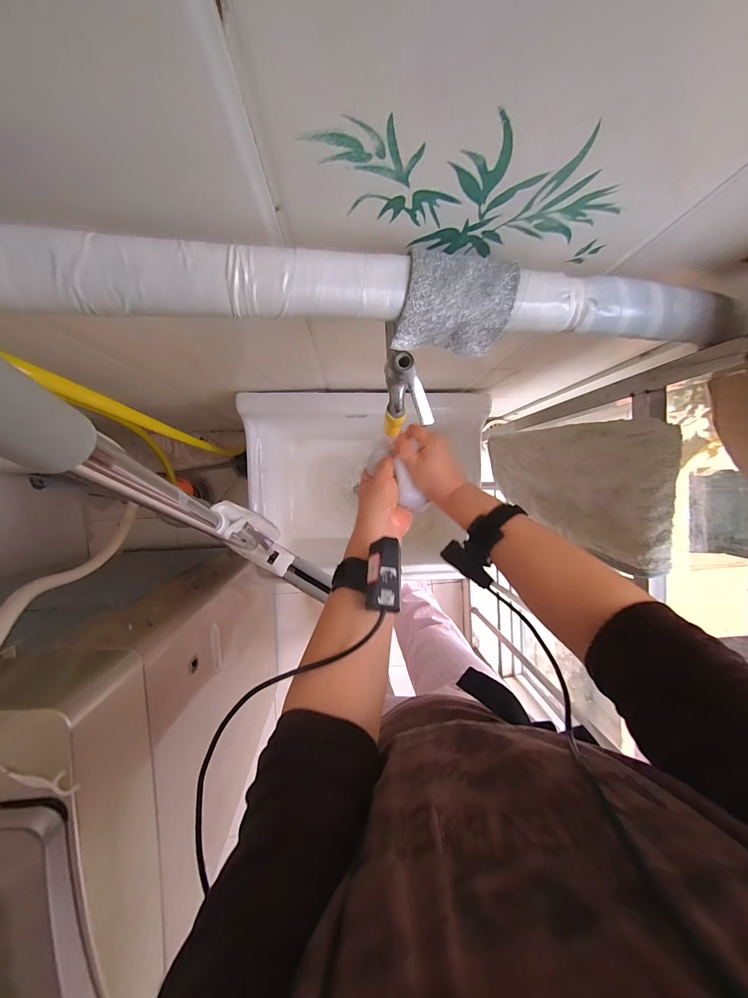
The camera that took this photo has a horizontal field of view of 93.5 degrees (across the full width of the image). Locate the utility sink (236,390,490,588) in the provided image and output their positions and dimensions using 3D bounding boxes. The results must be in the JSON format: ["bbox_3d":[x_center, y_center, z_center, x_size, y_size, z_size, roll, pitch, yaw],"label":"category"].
[{"bbox_3d":[-0.045,-0.061,0.915,0.495,0.312,0.430,-1,94,-2],"label":"utility sink"}]

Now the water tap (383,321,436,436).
[{"bbox_3d":[0.033,-0.098,0.353,0.039,0.141,0.070,-6,67,-2],"label":"water tap"}]

